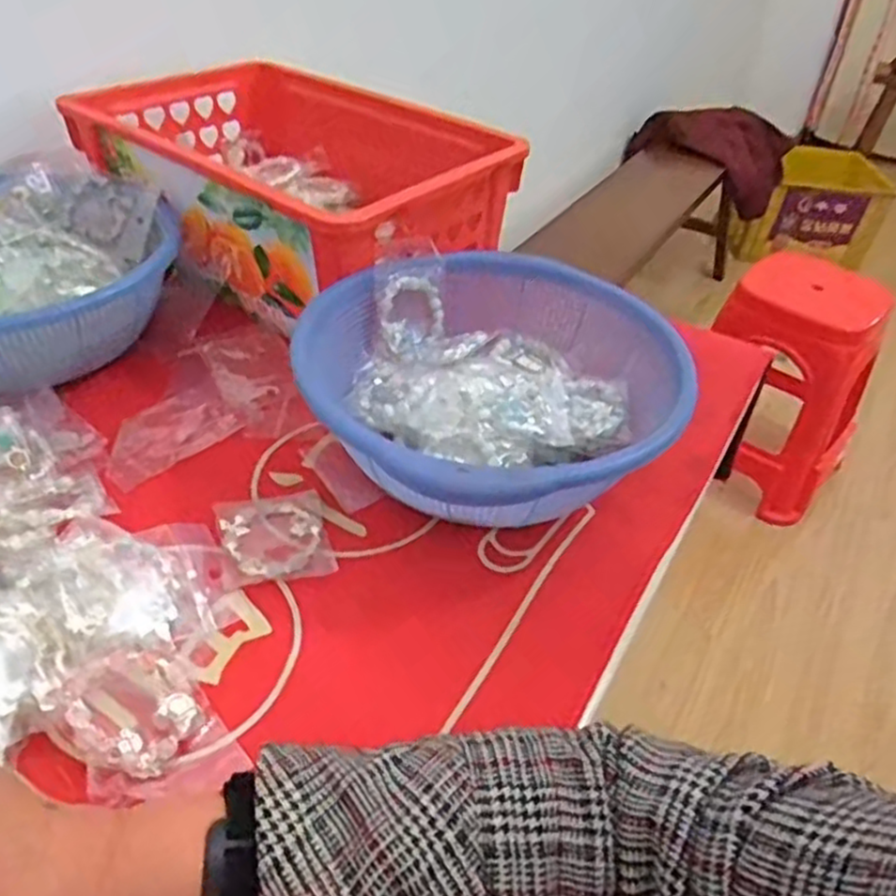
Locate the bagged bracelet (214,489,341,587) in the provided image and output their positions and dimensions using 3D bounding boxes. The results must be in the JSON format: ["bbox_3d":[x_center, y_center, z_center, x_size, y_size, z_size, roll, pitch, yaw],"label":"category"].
[{"bbox_3d":[-0.111,0.058,0.473,0.067,0.010,0.071,-10,42,-15],"label":"bagged bracelet"}]

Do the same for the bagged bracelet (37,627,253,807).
[{"bbox_3d":[-0.151,0.138,0.367,0.065,0.026,0.088,-30,50,-33],"label":"bagged bracelet"}]

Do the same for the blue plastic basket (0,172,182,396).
[{"bbox_3d":[-0.354,-0.134,0.588,0.229,0.083,0.264,24,44,23],"label":"blue plastic basket"}]

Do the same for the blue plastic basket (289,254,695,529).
[{"bbox_3d":[0.033,-0.042,0.511,0.255,0.082,0.248,2,40,-2],"label":"blue plastic basket"}]

